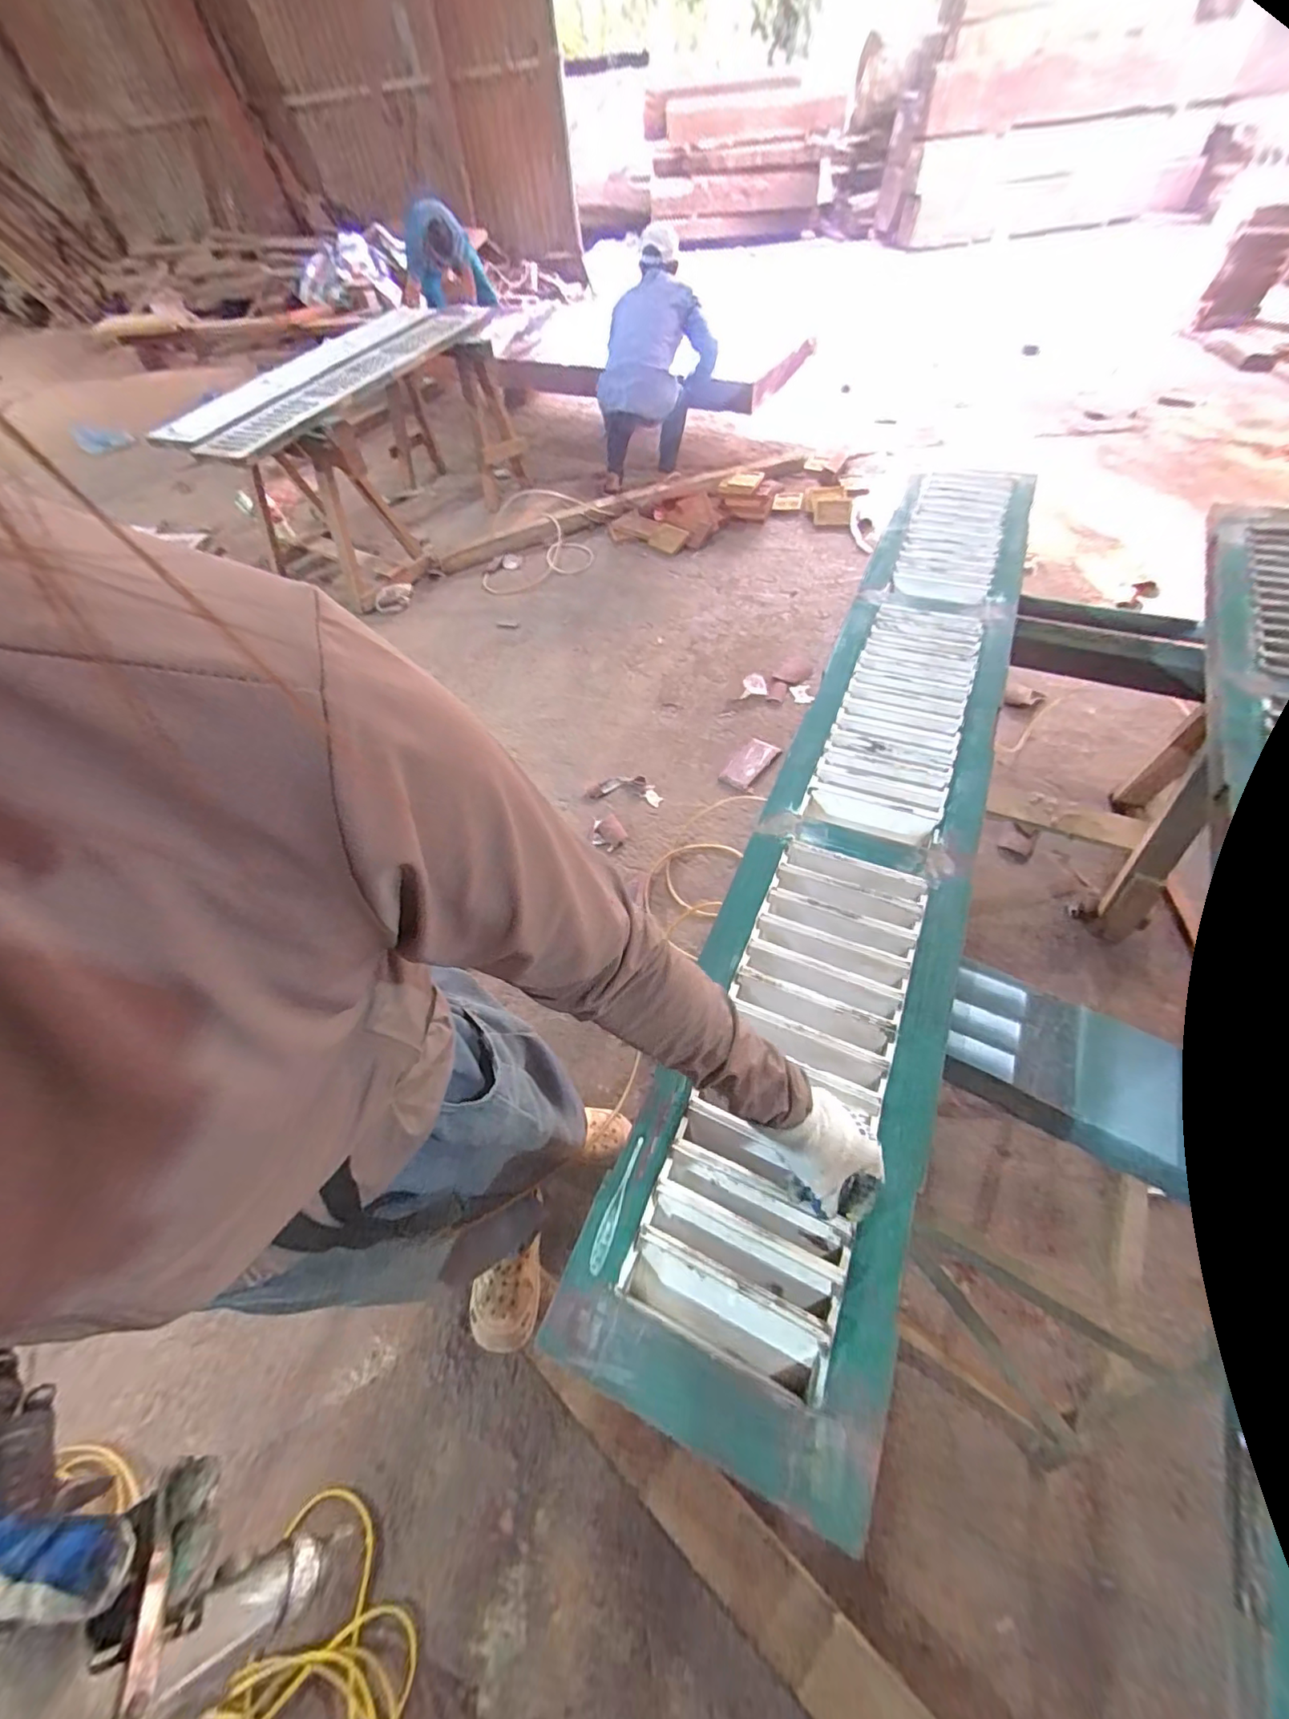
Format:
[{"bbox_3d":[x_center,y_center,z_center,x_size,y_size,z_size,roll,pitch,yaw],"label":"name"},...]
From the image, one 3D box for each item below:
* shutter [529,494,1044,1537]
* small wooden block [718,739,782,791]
[{"bbox_3d":[0.360,-0.161,0.814,0.267,0.048,1.550,20,62,15],"label":"shutter"},{"bbox_3d":[0.341,-0.310,1.793,0.108,0.033,0.214,31,63,24],"label":"small wooden block"}]

